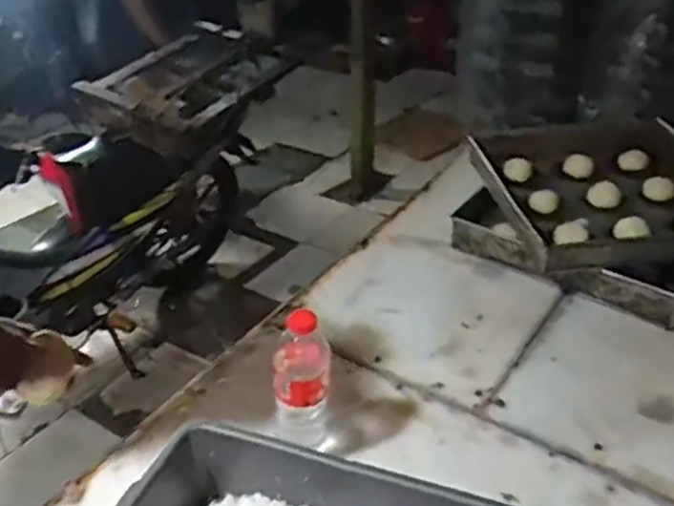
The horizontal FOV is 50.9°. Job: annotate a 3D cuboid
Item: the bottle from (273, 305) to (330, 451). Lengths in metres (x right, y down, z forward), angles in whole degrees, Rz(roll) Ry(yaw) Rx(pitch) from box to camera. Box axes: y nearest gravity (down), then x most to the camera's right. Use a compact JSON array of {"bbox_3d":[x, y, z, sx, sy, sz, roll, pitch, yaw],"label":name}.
[{"bbox_3d":[-0.039,0.150,0.818,0.064,0.190,0.059,-4,32,-6],"label":"bottle"}]

